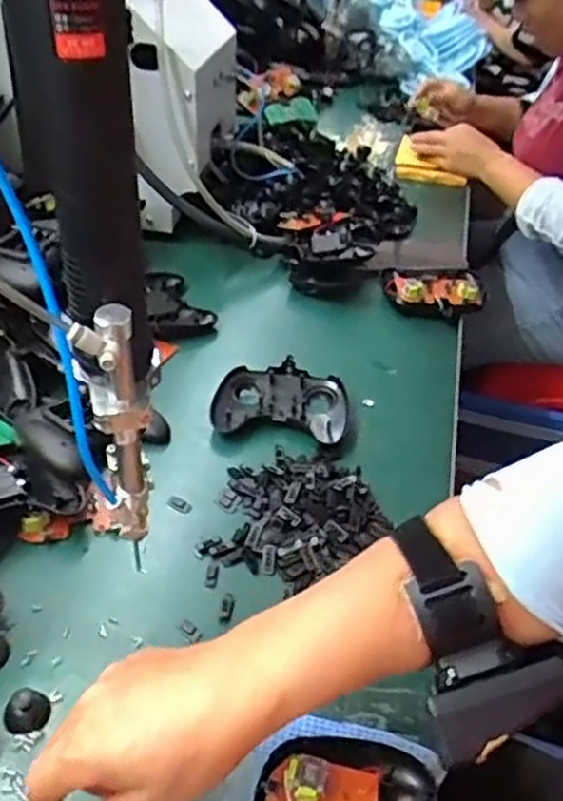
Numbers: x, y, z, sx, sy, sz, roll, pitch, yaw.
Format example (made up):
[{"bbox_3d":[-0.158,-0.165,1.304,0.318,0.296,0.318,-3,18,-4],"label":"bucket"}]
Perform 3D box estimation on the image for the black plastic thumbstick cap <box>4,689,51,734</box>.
[{"bbox_3d":[-0.153,0.185,0.422,0.026,0.019,0.023,-18,45,-26],"label":"black plastic thumbstick cap"}]

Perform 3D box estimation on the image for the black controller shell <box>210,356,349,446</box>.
[{"bbox_3d":[0.000,0.002,0.652,0.120,0.025,0.089,6,39,2],"label":"black controller shell"}]

